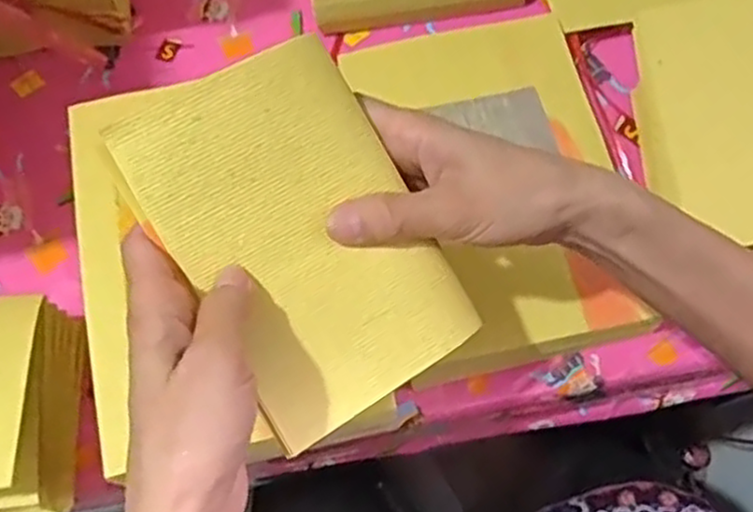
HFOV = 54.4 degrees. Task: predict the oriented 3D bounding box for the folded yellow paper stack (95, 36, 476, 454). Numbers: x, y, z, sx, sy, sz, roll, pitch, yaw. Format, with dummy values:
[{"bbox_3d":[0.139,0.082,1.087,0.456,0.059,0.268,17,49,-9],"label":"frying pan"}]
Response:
[{"bbox_3d":[-0.032,-0.009,0.326,0.107,0.012,0.158,-31,96,-17],"label":"folded yellow paper stack"}]

